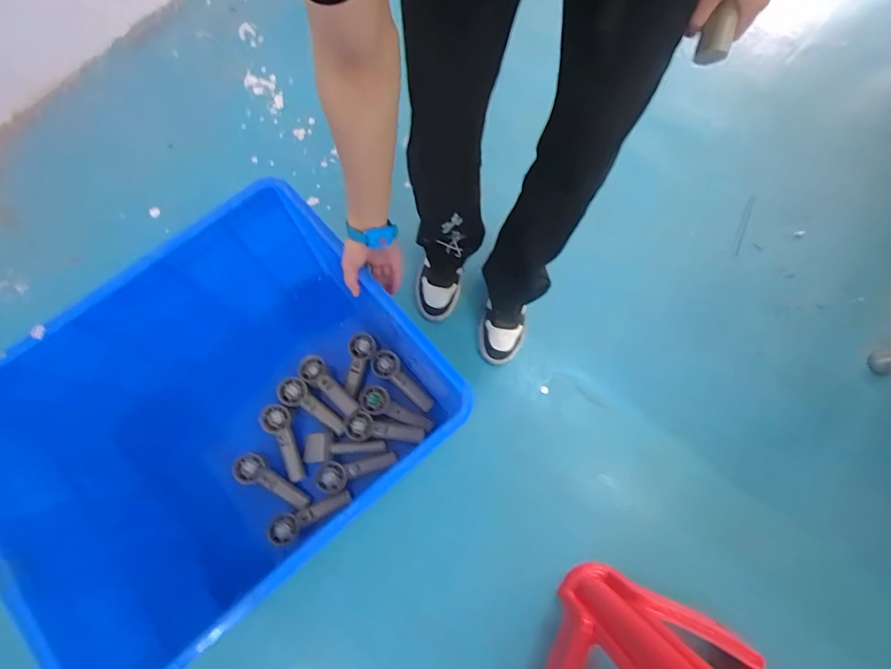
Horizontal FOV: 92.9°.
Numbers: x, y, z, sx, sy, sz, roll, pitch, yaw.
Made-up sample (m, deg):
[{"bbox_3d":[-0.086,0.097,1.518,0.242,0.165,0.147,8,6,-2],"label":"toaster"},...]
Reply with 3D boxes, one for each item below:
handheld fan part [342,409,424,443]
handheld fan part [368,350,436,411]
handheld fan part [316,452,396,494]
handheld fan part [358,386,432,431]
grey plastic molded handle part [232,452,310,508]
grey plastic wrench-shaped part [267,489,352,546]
[{"bbox_3d":[-0.126,0.192,0.851,0.163,0.028,0.055,11,74,2],"label":"handheld fan part"},{"bbox_3d":[-0.091,0.096,0.890,0.161,0.037,0.057,43,78,10],"label":"handheld fan part"},{"bbox_3d":[-0.175,0.263,0.831,0.152,0.033,0.054,-18,76,-6],"label":"handheld fan part"},{"bbox_3d":[-0.101,0.153,0.862,0.158,0.024,0.056,25,75,5],"label":"handheld fan part"},{"bbox_3d":[-0.348,0.298,0.851,0.161,0.034,0.049,39,77,-15],"label":"grey plastic molded handle part"},{"bbox_3d":[-0.262,0.352,0.826,0.159,0.030,0.054,-22,77,-21],"label":"grey plastic wrench-shaped part"}]

